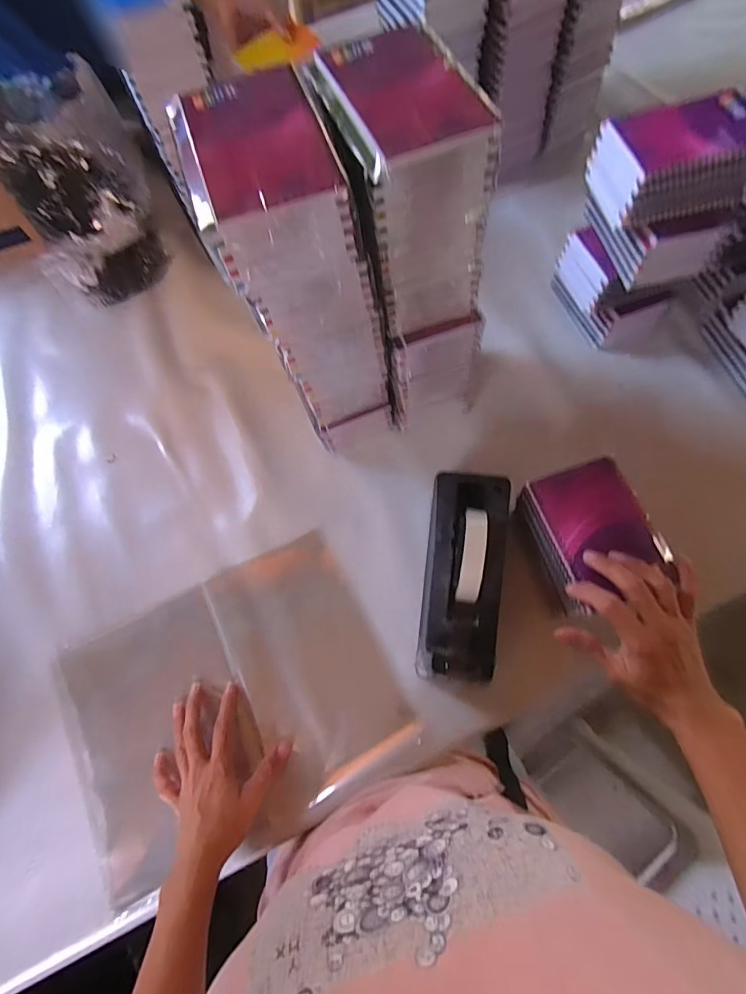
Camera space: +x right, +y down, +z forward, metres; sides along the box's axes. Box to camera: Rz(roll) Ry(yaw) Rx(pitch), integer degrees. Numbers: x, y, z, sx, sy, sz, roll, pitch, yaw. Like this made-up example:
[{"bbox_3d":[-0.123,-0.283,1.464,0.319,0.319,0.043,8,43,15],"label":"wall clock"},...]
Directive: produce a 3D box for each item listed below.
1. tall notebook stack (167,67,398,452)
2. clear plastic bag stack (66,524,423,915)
[{"bbox_3d":[-0.058,-0.177,0.434,0.113,0.353,0.123,-19,70,-3],"label":"tall notebook stack"},{"bbox_3d":[-0.144,0.214,0.482,0.319,0.018,0.261,-26,72,-6],"label":"clear plastic bag stack"}]

